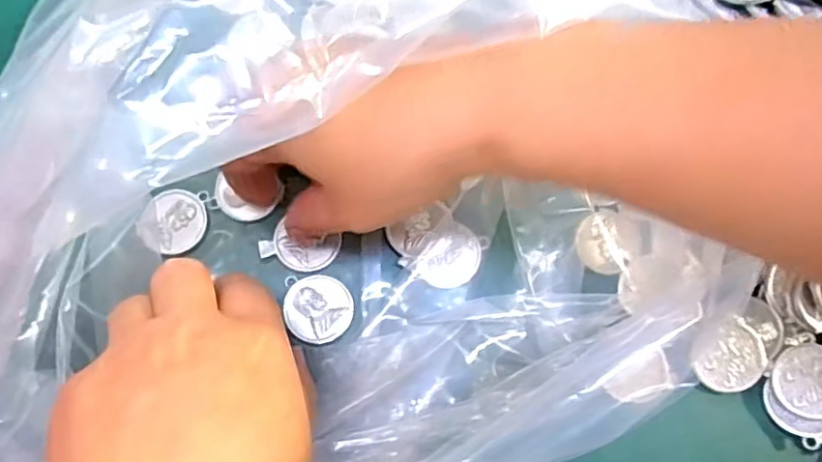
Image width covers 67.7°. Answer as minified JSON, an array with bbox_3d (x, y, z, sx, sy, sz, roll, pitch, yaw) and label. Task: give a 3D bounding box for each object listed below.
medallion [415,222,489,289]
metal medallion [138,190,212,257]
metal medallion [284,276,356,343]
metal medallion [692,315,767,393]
[{"bbox_3d":[0.016,0.010,0.266,0.026,0.004,0.029,28,77,8],"label":"medallion"},{"bbox_3d":[-0.106,-0.004,0.270,0.028,0.004,0.029,0,75,1],"label":"metal medallion"},{"bbox_3d":[-0.039,0.033,0.260,0.028,0.004,0.028,0,75,1],"label":"metal medallion"},{"bbox_3d":[0.133,0.051,0.254,0.028,0.005,0.030,0,75,1],"label":"metal medallion"}]

